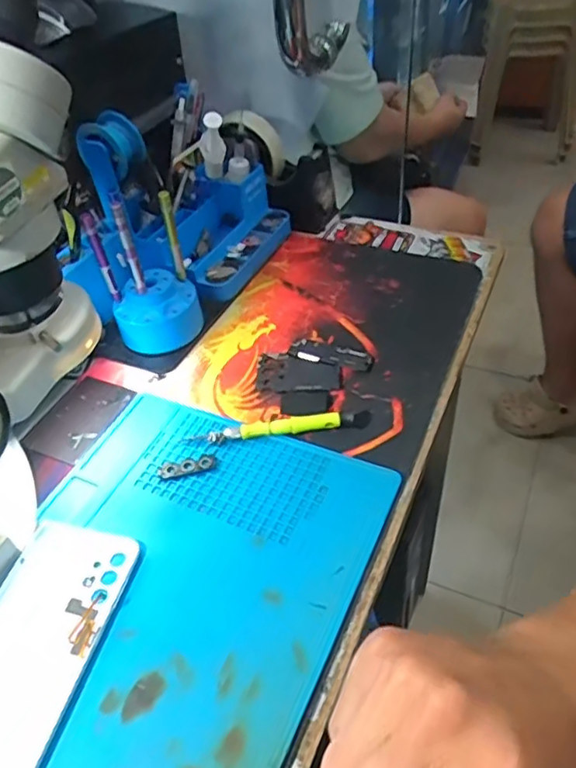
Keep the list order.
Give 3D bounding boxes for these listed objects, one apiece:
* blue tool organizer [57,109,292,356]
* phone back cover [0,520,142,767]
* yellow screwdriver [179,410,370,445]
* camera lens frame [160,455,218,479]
[{"bbox_3d":[-0.107,-0.162,0.582,0.135,0.148,0.236,20,50,23],"label":"blue tool organizer"},{"bbox_3d":[-0.154,0.158,0.364,0.076,0.006,0.164,8,47,13],"label":"phone back cover"},{"bbox_3d":[-0.008,0.032,0.471,0.143,0.014,0.019,-7,45,-2],"label":"yellow screwdriver"},{"bbox_3d":[-0.074,0.061,0.454,0.042,0.004,0.013,-12,45,-7],"label":"camera lens frame"}]

